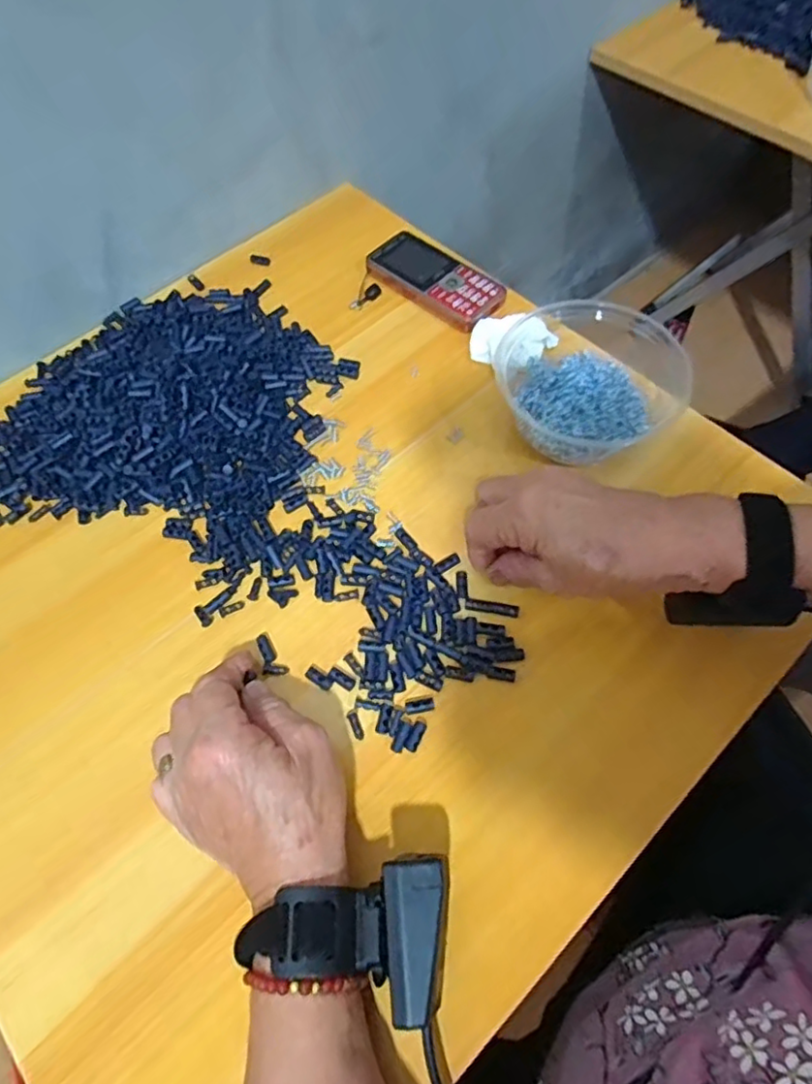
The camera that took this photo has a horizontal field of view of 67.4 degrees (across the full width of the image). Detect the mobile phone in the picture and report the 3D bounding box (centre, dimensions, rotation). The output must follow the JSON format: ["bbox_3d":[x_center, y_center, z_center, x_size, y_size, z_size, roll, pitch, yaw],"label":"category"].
[{"bbox_3d":[0.028,-0.239,0.553,0.128,0.016,0.058,40,71,19],"label":"mobile phone"}]

